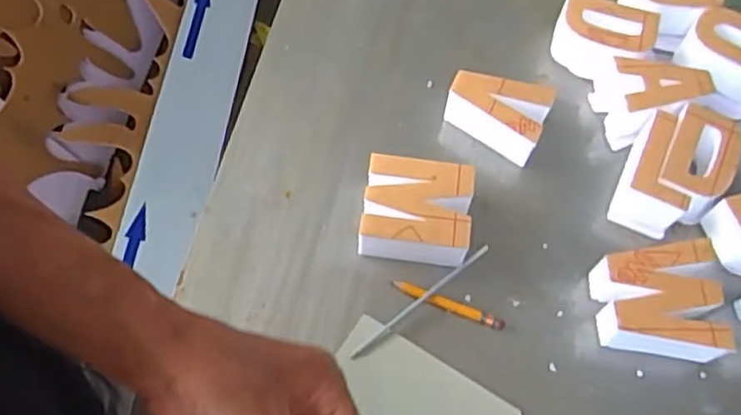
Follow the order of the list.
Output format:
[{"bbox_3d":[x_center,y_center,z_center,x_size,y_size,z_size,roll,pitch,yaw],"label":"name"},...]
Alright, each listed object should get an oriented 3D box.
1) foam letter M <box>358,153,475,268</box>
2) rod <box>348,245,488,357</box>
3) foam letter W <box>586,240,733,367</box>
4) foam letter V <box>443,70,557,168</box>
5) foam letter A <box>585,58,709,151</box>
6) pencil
[{"bbox_3d":[0.036,0.004,0.529,0.082,0.044,0.074,7,64,1],"label":"foam letter M"},{"bbox_3d":[0.039,0.070,0.513,0.135,0.005,0.007,-36,71,-17],"label":"rod"},{"bbox_3d":[0.212,0.074,0.504,0.087,0.049,0.080,0,65,-2],"label":"foam letter W"},{"bbox_3d":[0.105,-0.076,0.574,0.083,0.046,0.057,18,65,6],"label":"foam letter V"},{"bbox_3d":[0.247,-0.097,0.586,0.084,0.051,0.061,-7,65,-6],"label":"foam letter A"},{"bbox_3d":[0.060,0.075,0.514,0.090,0.004,0.010,20,65,7],"label":"pencil"}]

